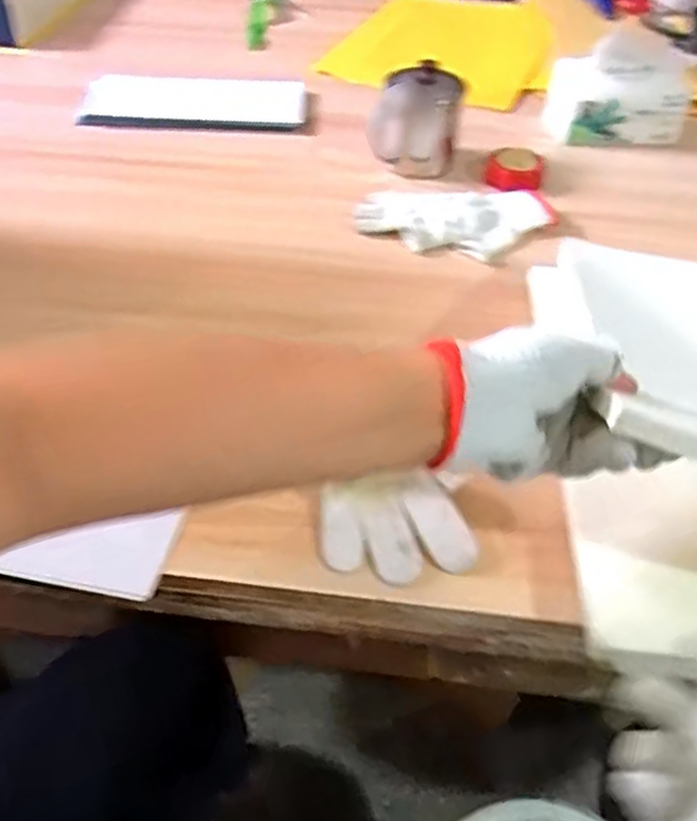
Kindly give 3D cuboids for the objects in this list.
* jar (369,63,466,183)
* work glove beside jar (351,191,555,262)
[{"bbox_3d":[0.073,-0.331,0.817,0.097,0.096,0.097,4,47,1],"label":"jar"},{"bbox_3d":[0.111,-0.194,0.746,0.200,0.014,0.106,0,47,-3],"label":"work glove beside jar"}]

